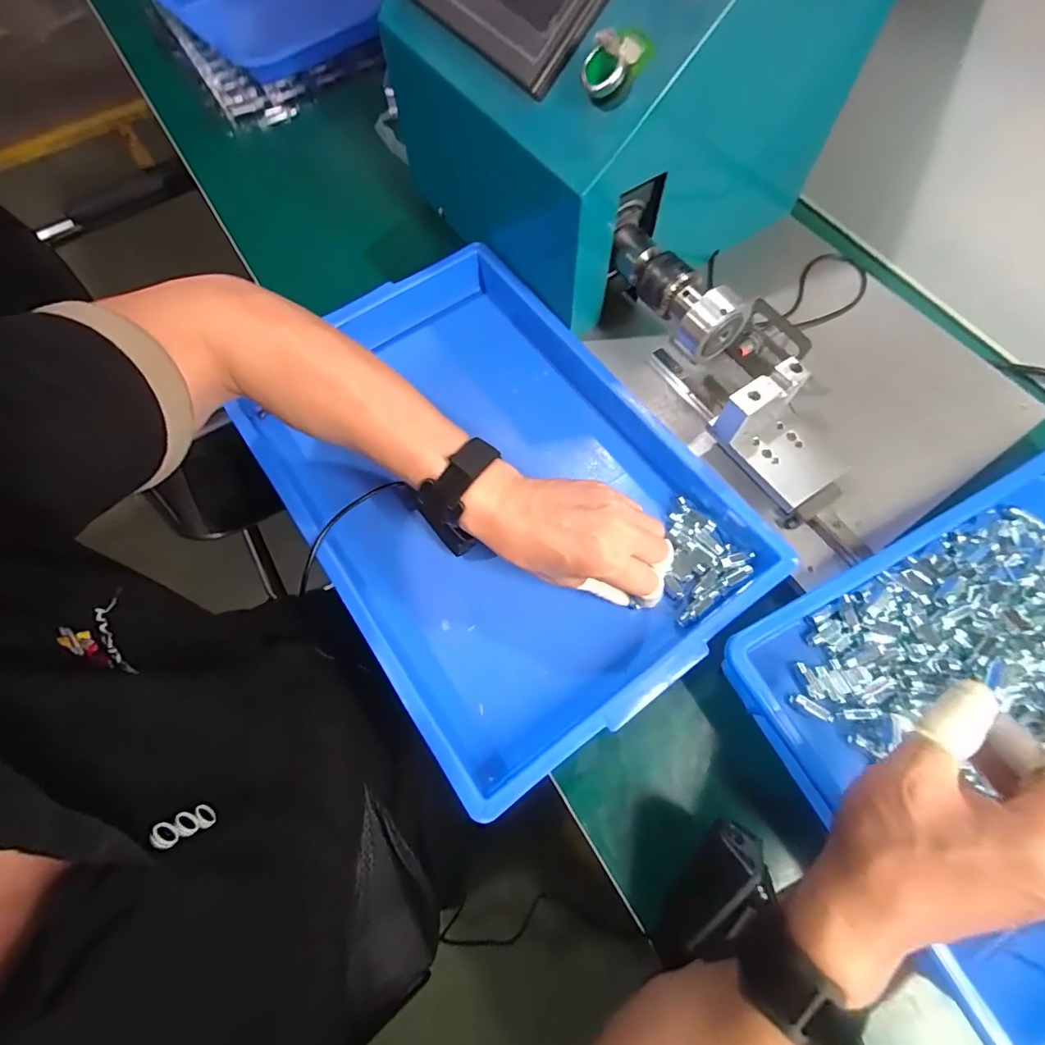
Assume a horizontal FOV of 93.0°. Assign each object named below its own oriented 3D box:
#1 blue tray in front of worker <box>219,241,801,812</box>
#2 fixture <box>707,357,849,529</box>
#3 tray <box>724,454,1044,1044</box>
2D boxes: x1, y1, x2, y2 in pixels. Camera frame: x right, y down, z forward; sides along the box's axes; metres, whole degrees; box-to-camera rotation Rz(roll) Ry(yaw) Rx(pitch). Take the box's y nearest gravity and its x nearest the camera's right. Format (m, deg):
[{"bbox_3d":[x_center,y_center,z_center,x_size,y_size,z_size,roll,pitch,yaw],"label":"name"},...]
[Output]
[{"bbox_3d":[-0.038,-0.037,0.426,0.295,0.059,0.429,-34,71,-11],"label":"blue tray in front of worker"},{"bbox_3d":[0.202,-0.060,0.375,0.072,0.061,0.102,-37,72,-12],"label":"fixture"},{"bbox_3d":[0.349,0.106,0.335,0.361,0.066,0.237,-27,70,-8],"label":"tray"}]

